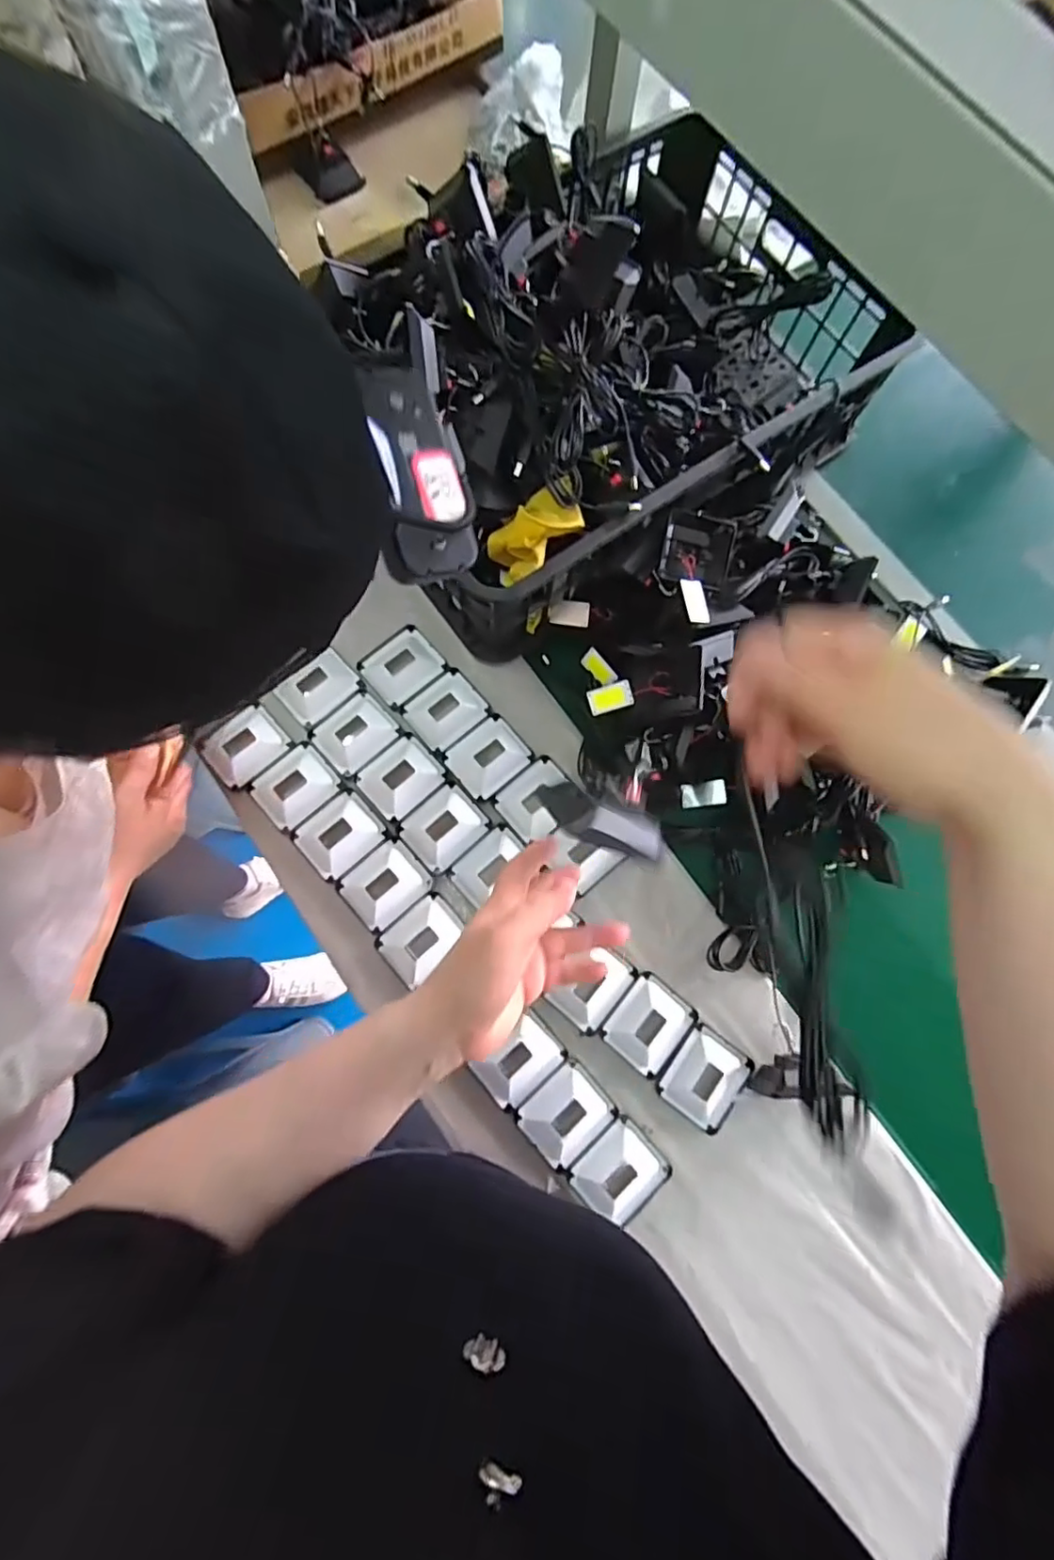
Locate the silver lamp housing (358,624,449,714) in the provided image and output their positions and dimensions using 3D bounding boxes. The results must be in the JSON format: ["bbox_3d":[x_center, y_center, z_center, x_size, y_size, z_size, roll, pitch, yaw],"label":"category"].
[{"bbox_3d":[-0.132,-0.123,0.644,0.076,0.018,0.070,-41,82,-12],"label":"silver lamp housing"}]

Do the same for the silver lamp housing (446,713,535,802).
[{"bbox_3d":[-0.040,-0.024,0.633,0.079,0.013,0.066,-41,82,-12],"label":"silver lamp housing"}]

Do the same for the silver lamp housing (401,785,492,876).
[{"bbox_3d":[-0.084,0.049,0.605,0.077,0.014,0.061,-42,82,-12],"label":"silver lamp housing"}]

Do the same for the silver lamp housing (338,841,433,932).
[{"bbox_3d":[-0.140,0.104,0.598,0.078,0.014,0.066,-38,81,-12],"label":"silver lamp housing"}]

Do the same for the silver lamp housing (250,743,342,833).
[{"bbox_3d":[-0.237,0.004,0.613,0.062,0.014,0.075,45,78,7],"label":"silver lamp housing"}]

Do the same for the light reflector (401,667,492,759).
[{"bbox_3d":[-0.086,-0.074,0.643,0.079,0.012,0.070,-41,82,-12],"label":"light reflector"}]

